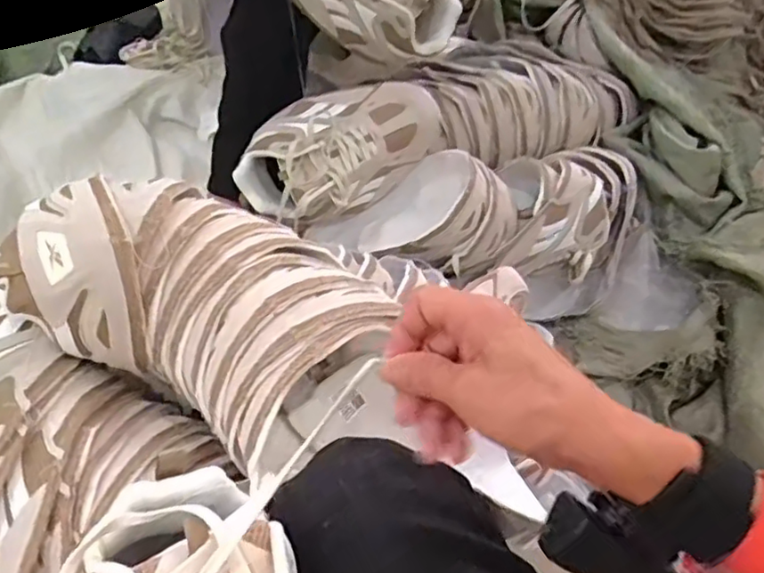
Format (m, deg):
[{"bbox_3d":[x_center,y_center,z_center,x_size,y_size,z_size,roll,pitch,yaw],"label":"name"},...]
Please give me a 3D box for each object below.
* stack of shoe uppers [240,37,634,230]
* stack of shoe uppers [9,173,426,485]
[{"bbox_3d":[0.089,-0.264,0.930,0.605,0.111,0.192,-21,62,-16],"label":"stack of shoe uppers"},{"bbox_3d":[-0.125,0.009,0.474,0.274,0.101,0.179,29,61,14],"label":"stack of shoe uppers"}]

